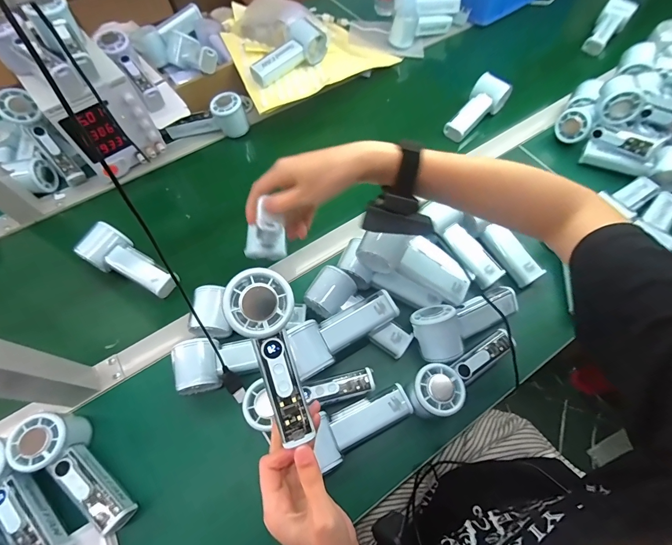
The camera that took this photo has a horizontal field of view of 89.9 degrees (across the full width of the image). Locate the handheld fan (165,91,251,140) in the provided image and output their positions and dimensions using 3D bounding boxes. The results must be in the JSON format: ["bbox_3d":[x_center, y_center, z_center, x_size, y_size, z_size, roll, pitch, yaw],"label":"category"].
[{"bbox_3d":[-0.239,-0.279,0.626,0.146,0.059,0.053,-24,65,-10],"label":"handheld fan"}]

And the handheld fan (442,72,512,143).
[{"bbox_3d":[0.267,-0.308,0.635,0.065,0.059,0.127,32,68,17],"label":"handheld fan"}]

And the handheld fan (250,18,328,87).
[{"bbox_3d":[-0.095,-0.409,0.632,0.154,0.048,0.070,-38,68,-16],"label":"handheld fan"}]

